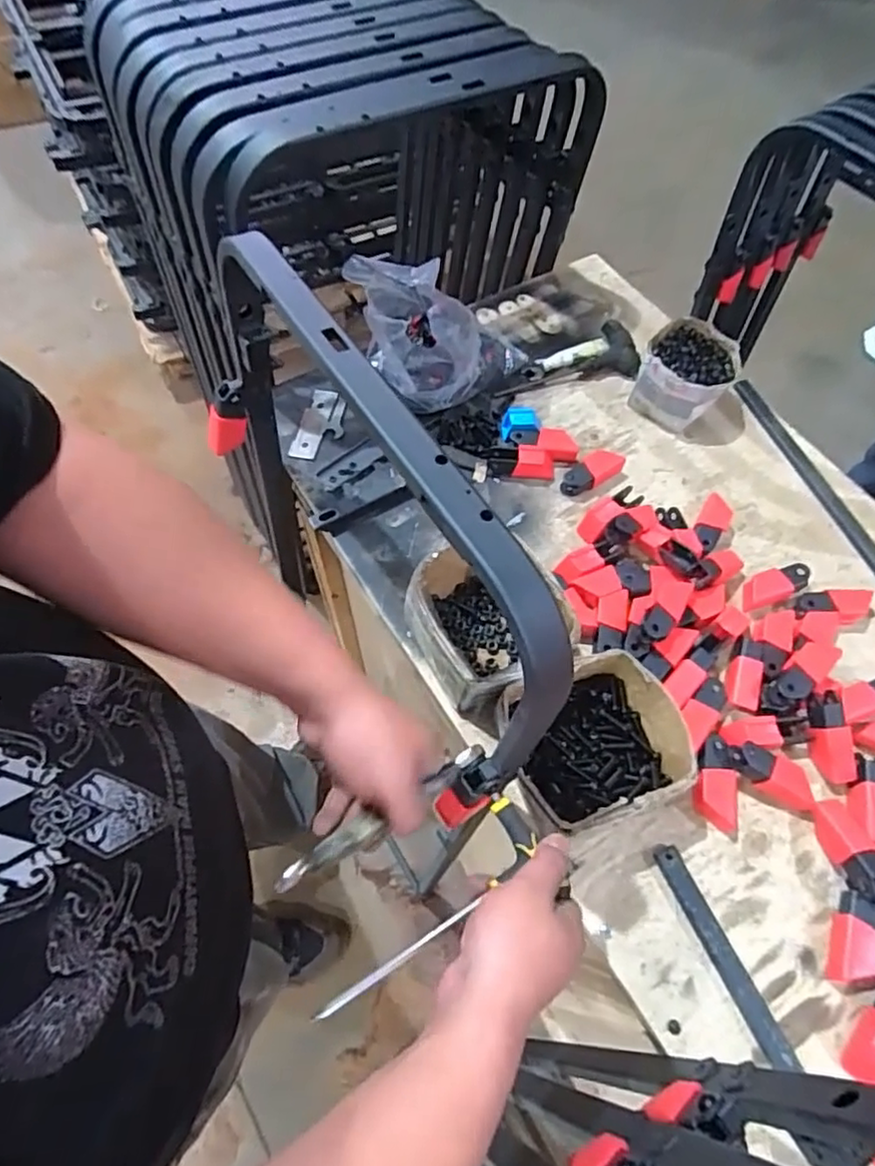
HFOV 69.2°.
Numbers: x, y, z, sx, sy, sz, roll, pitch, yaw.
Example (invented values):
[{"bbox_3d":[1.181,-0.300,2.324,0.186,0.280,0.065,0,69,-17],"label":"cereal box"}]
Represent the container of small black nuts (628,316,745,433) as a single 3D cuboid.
[{"bbox_3d":[0.334,-0.277,0.855,0.115,0.072,0.133,34,65,16],"label":"container of small black nuts"}]

